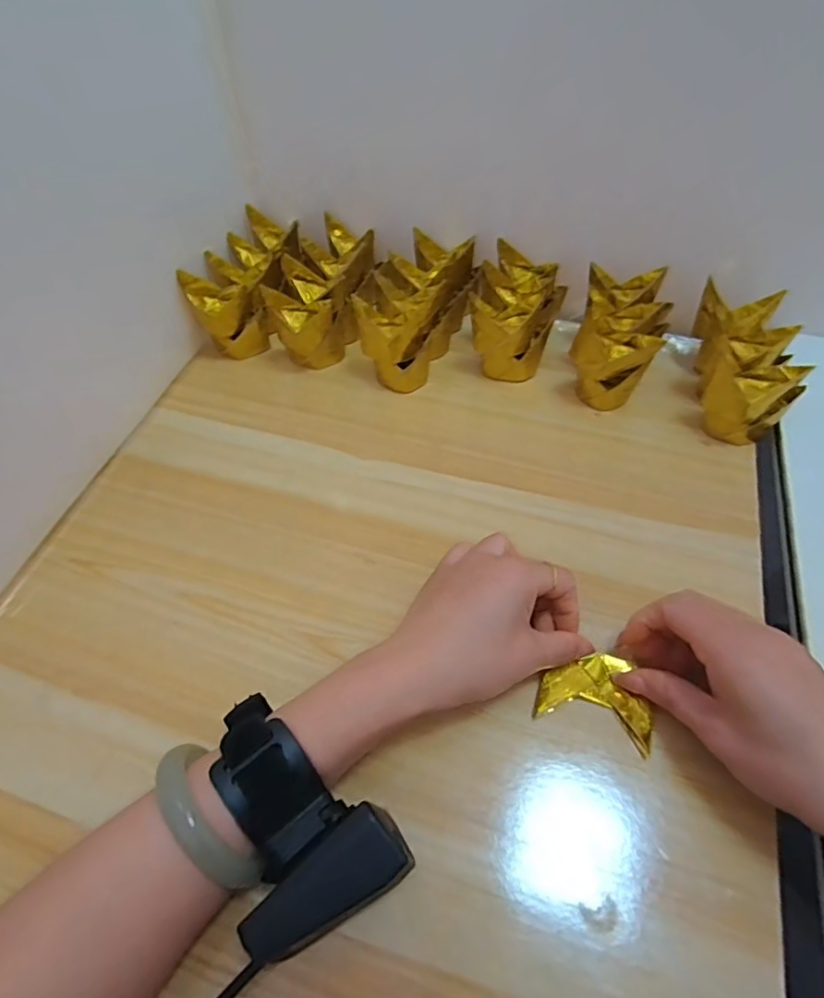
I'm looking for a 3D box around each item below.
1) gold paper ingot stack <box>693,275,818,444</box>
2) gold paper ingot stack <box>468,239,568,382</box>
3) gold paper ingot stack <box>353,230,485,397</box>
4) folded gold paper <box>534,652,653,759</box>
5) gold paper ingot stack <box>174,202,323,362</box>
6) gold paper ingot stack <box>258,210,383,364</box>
[{"bbox_3d":[0.242,-0.100,0.410,0.057,0.064,0.103,6,54,6],"label":"gold paper ingot stack"},{"bbox_3d":[0.087,-0.153,0.457,0.067,0.061,0.103,12,55,10],"label":"gold paper ingot stack"},{"bbox_3d":[0.008,-0.157,0.463,0.073,0.067,0.137,15,56,12],"label":"gold paper ingot stack"},{"bbox_3d":[0.100,0.105,0.300,0.059,0.005,0.045,13,55,13],"label":"folded gold paper"},{"bbox_3d":[-0.130,-0.187,0.485,0.072,0.067,0.131,12,55,10],"label":"gold paper ingot stack"},{"bbox_3d":[-0.072,-0.181,0.464,0.065,0.062,0.137,10,67,11],"label":"gold paper ingot stack"}]

